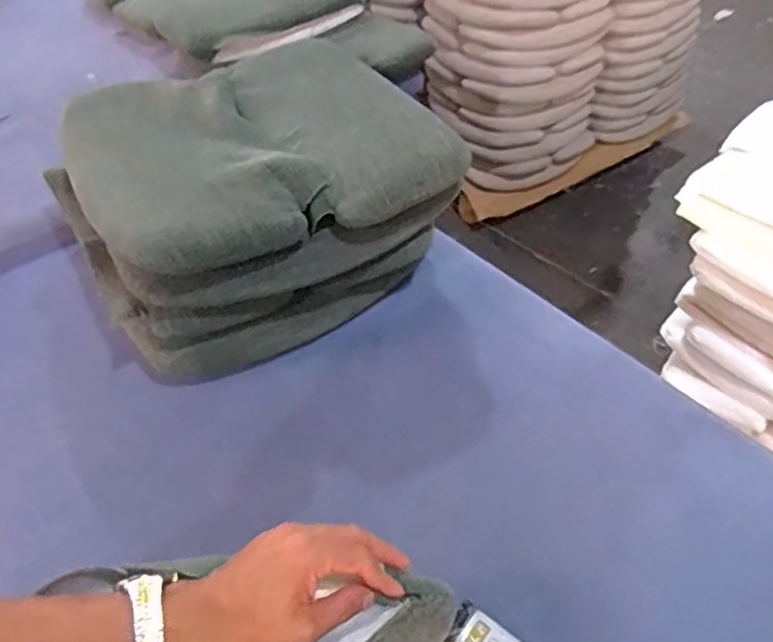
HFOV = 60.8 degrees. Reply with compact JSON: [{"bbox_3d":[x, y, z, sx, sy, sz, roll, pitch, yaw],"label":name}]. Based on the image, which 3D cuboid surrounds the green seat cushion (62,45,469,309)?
[{"bbox_3d":[-0.187,-0.214,0.880,0.422,0.107,0.440,-25,50,-21],"label":"green seat cushion"}]

